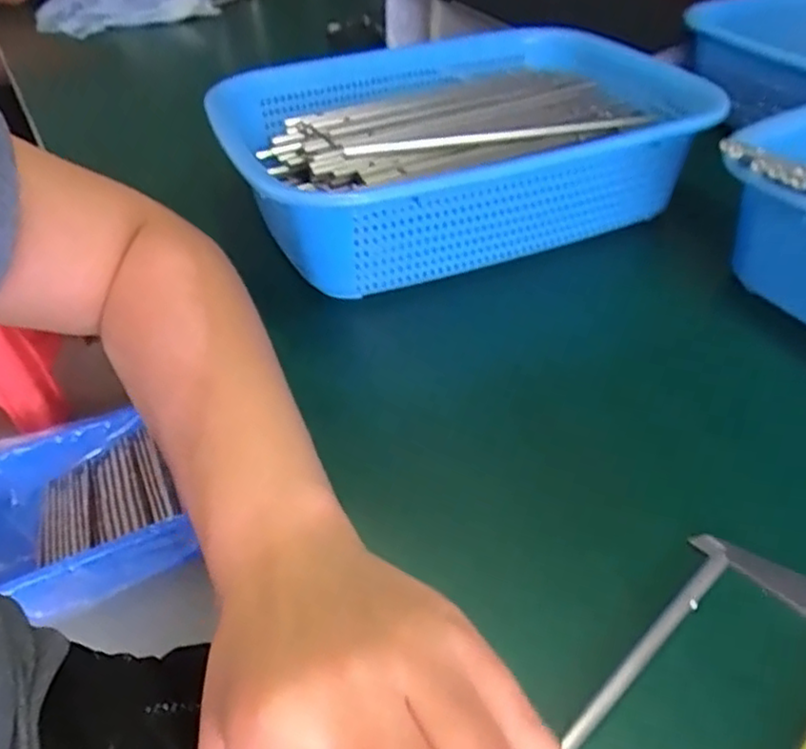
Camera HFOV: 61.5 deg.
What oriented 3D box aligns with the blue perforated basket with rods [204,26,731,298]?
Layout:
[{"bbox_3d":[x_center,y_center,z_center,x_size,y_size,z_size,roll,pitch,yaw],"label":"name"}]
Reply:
[{"bbox_3d":[0.035,-0.142,0.431,0.280,0.076,0.196,-18,44,-16],"label":"blue perforated basket with rods"}]

